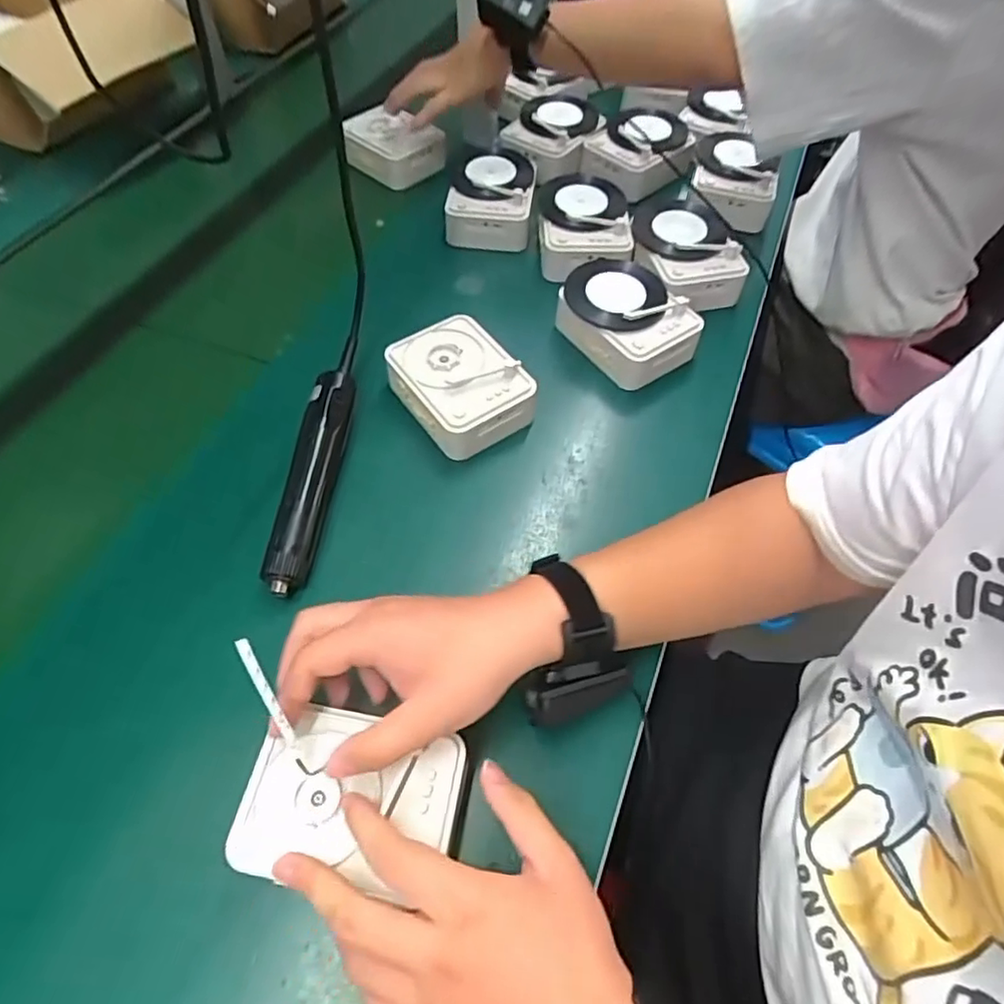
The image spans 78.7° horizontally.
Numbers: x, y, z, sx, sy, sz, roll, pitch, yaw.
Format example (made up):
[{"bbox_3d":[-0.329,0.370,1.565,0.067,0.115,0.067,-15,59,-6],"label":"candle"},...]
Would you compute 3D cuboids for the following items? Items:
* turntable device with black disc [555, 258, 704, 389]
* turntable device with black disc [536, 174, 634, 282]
[{"bbox_3d":[0.123,-0.183,0.617,0.096,0.052,0.132,-30,62,-19],"label":"turntable device with black disc"},{"bbox_3d":[0.092,-0.313,0.693,0.103,0.050,0.131,4,57,1],"label":"turntable device with black disc"}]

